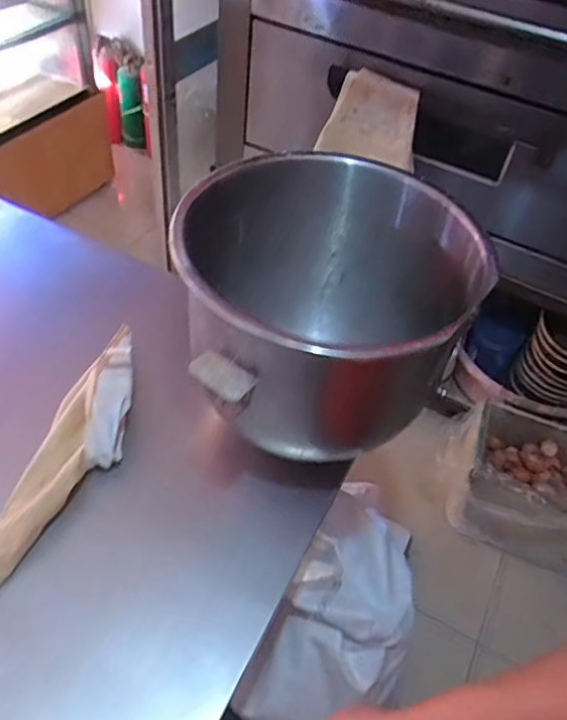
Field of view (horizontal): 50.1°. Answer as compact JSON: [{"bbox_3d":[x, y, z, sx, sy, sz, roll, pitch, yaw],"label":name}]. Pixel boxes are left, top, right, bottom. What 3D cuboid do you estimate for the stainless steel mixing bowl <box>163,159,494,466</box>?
[{"bbox_3d":[0.045,-0.048,0.733,0.326,0.249,0.327,4,48,-4],"label":"stainless steel mixing bowl"}]

